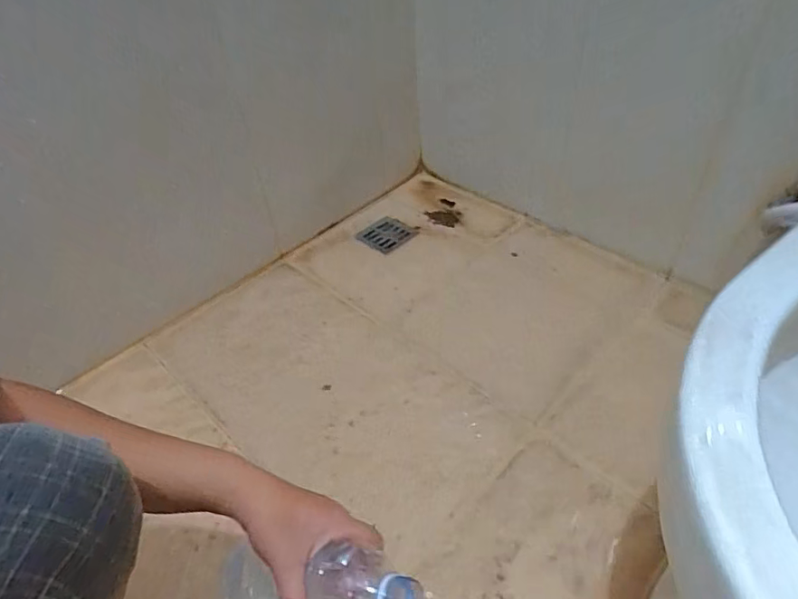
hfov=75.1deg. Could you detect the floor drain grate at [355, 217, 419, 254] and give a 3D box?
[{"bbox_3d":[-0.025,-0.133,1.073,0.102,0.014,0.096,27,51,30],"label":"floor drain grate"}]

